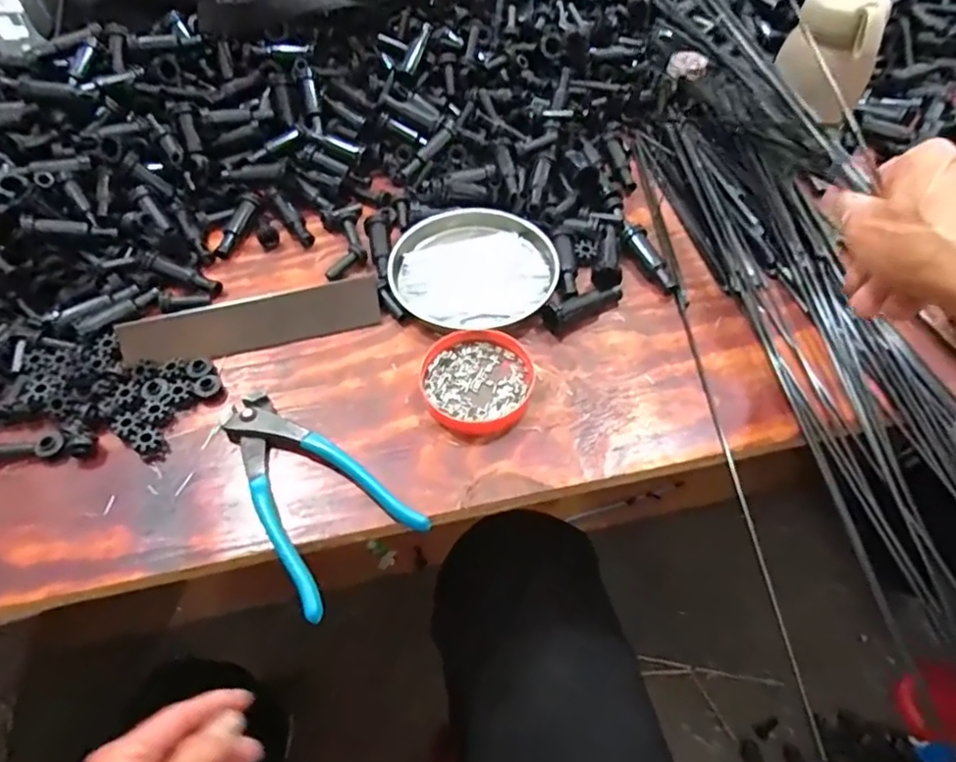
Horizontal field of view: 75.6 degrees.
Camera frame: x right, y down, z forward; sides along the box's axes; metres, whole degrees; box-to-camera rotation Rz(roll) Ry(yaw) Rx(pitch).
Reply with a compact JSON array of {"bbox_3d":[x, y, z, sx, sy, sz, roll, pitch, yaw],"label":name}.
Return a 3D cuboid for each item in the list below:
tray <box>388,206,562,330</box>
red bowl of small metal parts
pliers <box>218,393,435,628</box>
[{"bbox_3d":[-0.003,-0.095,0.505,0.130,0.017,0.117,-1,55,0],"label":"tray"},{"bbox_3d":[0.001,-0.003,0.441,0.077,0.012,0.084,0,55,1],"label":"red bowl of small metal parts"},{"bbox_3d":[-0.112,0.063,0.395,0.082,0.019,0.154,-35,61,-22],"label":"pliers"}]

